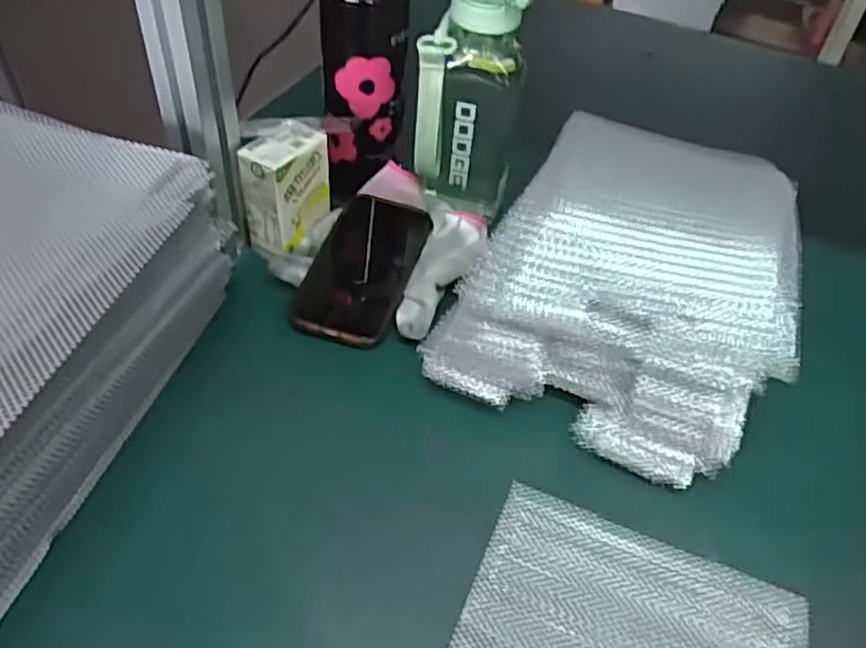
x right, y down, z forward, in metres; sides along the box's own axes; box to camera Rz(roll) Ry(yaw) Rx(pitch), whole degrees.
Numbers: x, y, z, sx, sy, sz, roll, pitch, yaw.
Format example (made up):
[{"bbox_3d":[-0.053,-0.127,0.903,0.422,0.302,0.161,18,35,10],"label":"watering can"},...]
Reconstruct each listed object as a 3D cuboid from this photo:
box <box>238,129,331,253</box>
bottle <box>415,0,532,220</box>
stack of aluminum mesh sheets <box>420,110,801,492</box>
[{"bbox_3d":[-0.127,-0.114,0.604,0.050,0.098,0.071,28,51,19],"label":"box"},{"bbox_3d":[0.032,-0.198,0.604,0.085,0.199,0.067,15,47,8],"label":"bottle"},{"bbox_3d":[0.157,-0.046,0.564,0.232,0.088,0.294,22,49,14],"label":"stack of aluminum mesh sheets"}]

